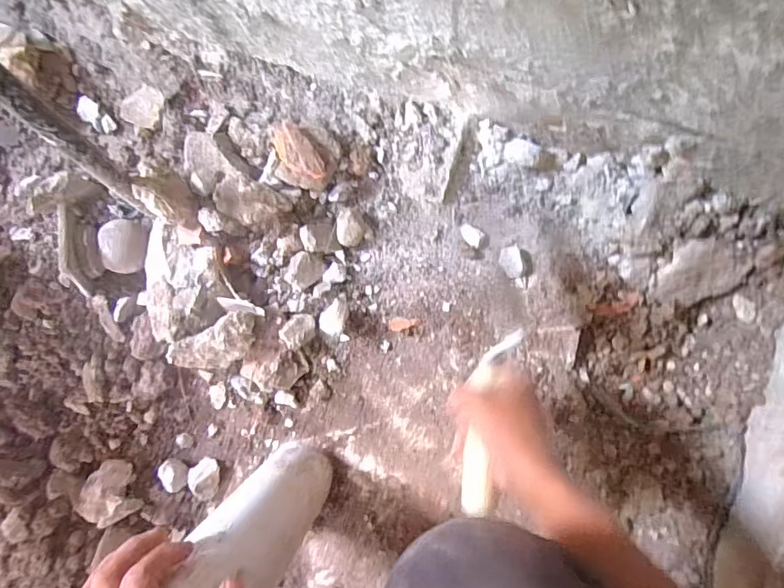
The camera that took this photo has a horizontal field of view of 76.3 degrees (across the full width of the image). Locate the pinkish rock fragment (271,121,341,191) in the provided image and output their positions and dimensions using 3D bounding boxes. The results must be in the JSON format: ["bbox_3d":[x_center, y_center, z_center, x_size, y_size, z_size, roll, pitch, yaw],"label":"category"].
[{"bbox_3d":[-0.108,-0.171,0.614,0.075,0.040,0.075,0,87,6],"label":"pinkish rock fragment"}]

